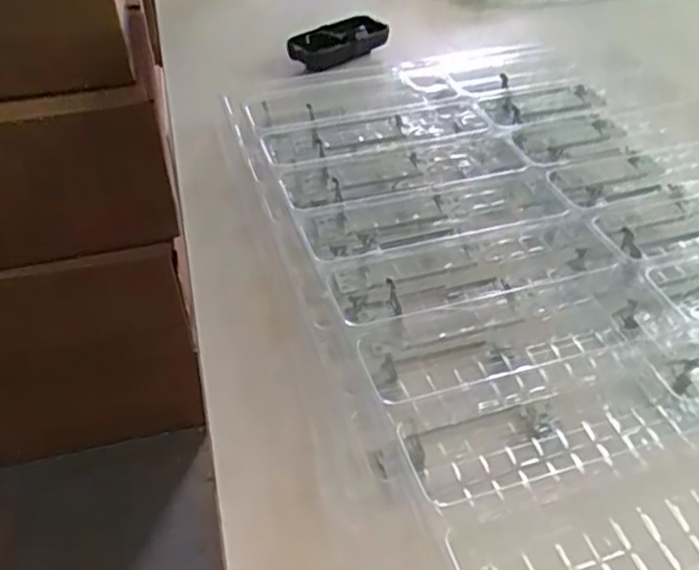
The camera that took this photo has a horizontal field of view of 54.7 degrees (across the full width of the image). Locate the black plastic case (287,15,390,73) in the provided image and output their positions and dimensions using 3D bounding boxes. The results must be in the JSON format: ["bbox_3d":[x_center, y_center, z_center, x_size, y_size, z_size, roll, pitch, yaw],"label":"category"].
[{"bbox_3d":[-0.014,-0.254,0.711,0.107,0.029,0.047,-30,49,-28],"label":"black plastic case"}]

